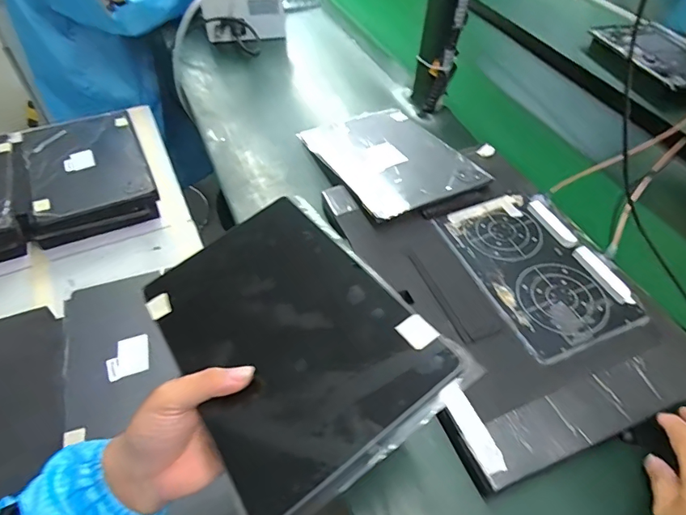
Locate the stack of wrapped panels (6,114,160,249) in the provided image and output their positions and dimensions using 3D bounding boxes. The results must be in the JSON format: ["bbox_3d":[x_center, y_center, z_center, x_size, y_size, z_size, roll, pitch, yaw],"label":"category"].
[{"bbox_3d":[-0.447,-0.149,0.786,0.193,0.068,0.260,-20,53,-18],"label":"stack of wrapped panels"}]

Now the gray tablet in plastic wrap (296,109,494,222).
[{"bbox_3d":[0.061,-0.148,0.653,0.176,0.015,0.262,-19,43,-18],"label":"gray tablet in plastic wrap"}]

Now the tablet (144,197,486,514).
[{"bbox_3d":[-0.049,0.053,0.361,0.165,0.011,0.254,-35,49,-13],"label":"tablet"}]

